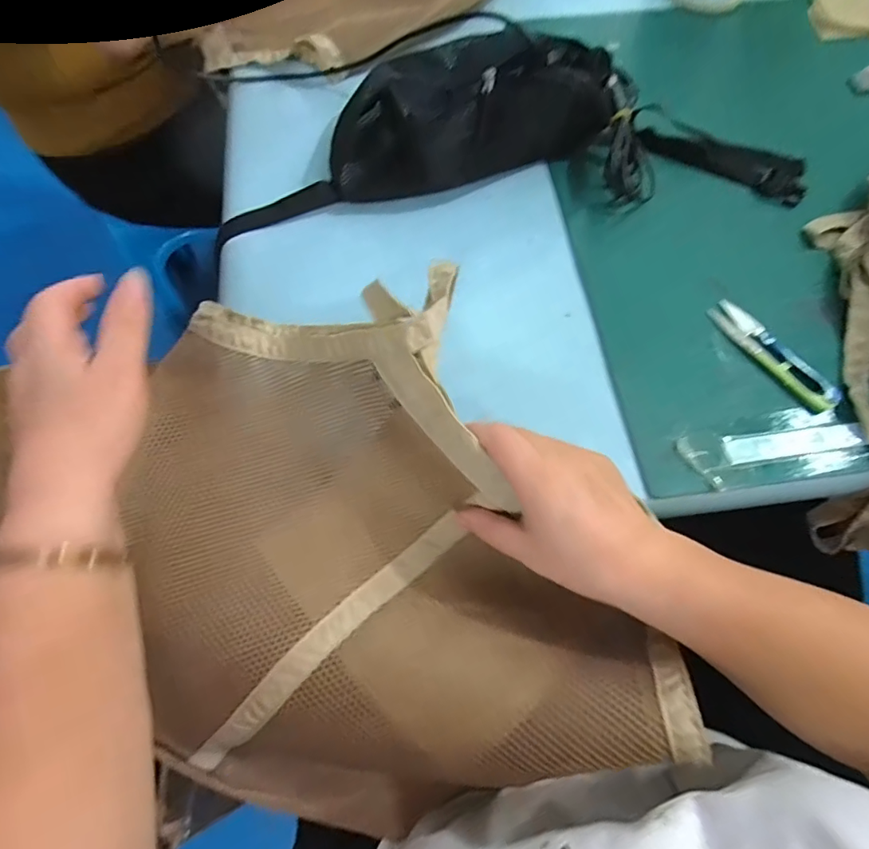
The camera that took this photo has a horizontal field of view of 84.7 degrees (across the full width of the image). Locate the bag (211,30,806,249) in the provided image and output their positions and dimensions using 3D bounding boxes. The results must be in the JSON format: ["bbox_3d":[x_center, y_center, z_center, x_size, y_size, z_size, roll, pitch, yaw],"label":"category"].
[{"bbox_3d":[0.076,-0.286,0.452,0.565,0.098,0.162,-4,69,-2],"label":"bag"}]

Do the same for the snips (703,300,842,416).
[{"bbox_3d":[0.290,-0.063,0.406,0.034,0.008,0.120,-31,72,-11],"label":"snips"}]

